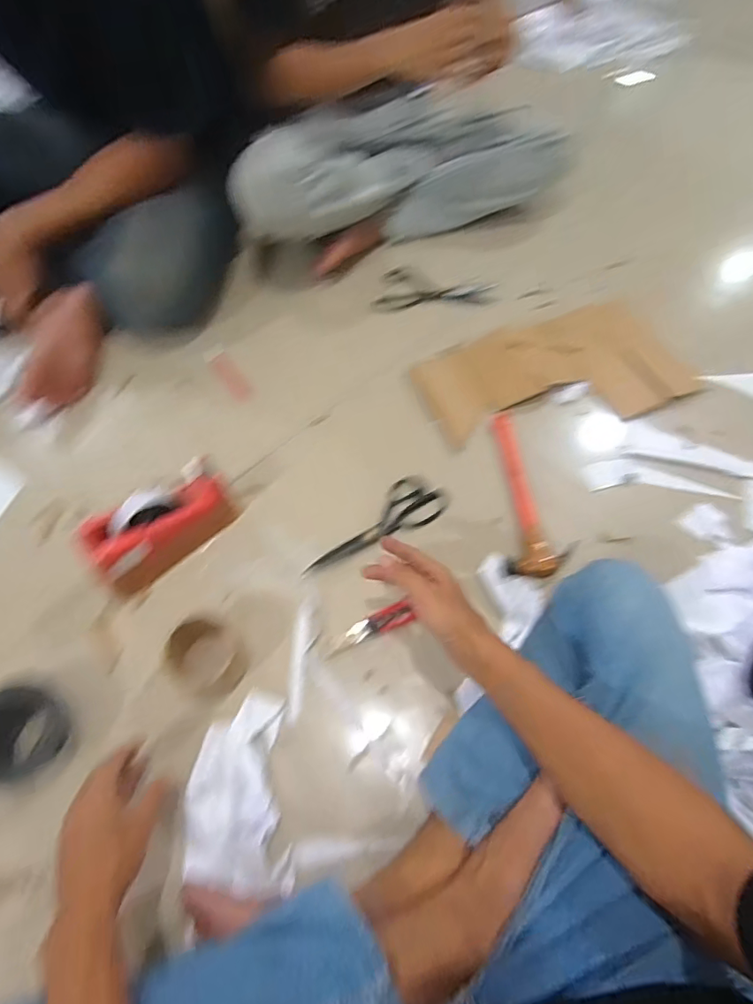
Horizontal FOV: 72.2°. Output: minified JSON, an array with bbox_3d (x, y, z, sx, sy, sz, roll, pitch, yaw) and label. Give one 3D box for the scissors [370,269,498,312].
[{"bbox_3d":[0.107,-0.408,0.971,0.220,0.017,0.112,0,60,1],"label":"scissors"}]

